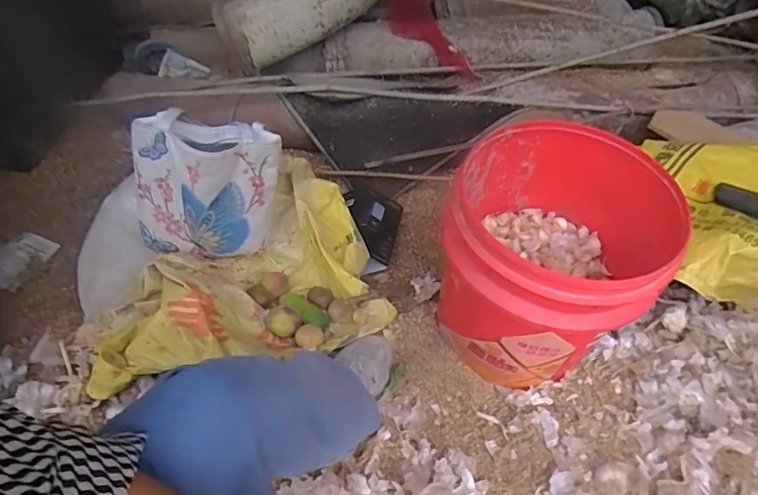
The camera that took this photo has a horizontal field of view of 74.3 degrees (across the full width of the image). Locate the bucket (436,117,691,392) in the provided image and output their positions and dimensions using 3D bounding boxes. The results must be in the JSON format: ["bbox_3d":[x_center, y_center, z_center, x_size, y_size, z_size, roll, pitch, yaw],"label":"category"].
[{"bbox_3d":[0.259,0.015,0.810,0.317,0.339,0.331,2,46,-2],"label":"bucket"}]

